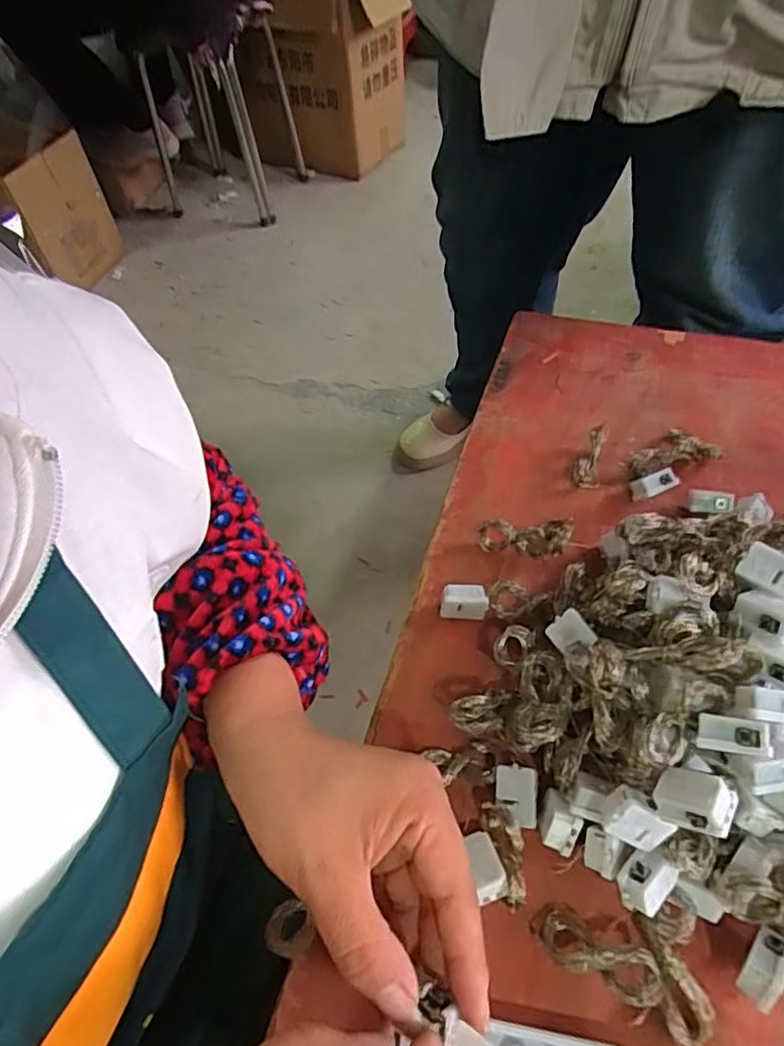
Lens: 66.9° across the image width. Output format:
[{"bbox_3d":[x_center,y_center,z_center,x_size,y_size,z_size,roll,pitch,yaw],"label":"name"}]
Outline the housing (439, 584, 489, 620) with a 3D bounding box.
[{"bbox_3d":[0.043,0.048,0.359,0.028,0.022,0.014,-3,54,1],"label":"housing"}]

